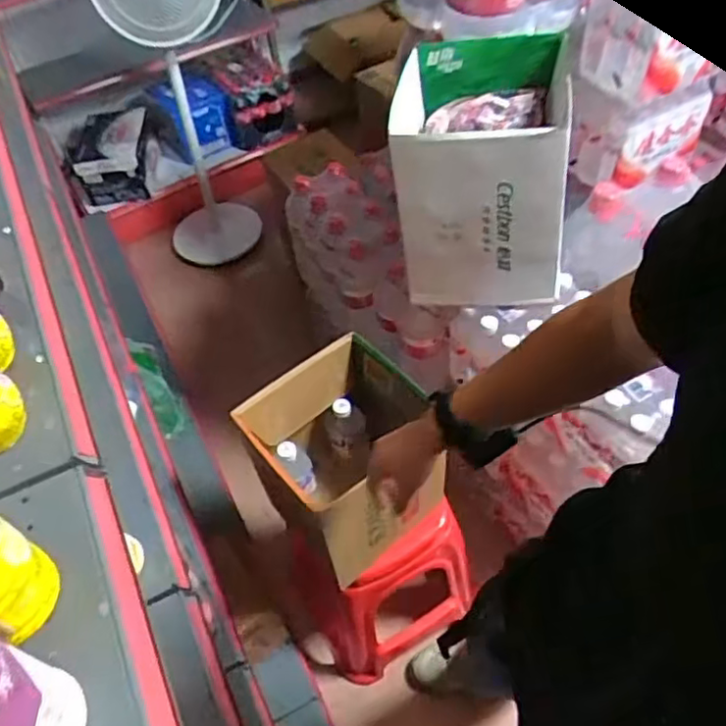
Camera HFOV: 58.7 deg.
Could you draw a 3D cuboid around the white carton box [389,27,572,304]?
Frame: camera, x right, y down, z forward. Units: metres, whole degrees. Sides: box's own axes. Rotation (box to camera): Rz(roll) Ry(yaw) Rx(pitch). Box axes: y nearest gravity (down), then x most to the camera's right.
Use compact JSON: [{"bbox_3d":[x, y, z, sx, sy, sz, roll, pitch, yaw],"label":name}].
[{"bbox_3d":[0.208,-0.348,1.174,0.275,0.319,0.359,0,51,6],"label":"white carton box"}]

